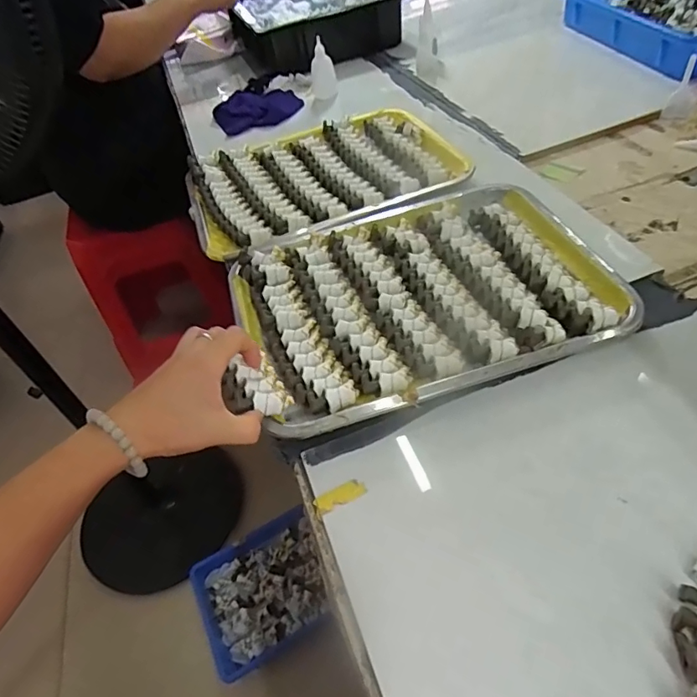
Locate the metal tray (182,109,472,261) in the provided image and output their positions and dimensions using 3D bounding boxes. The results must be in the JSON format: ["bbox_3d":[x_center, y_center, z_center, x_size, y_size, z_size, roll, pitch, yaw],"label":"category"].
[{"bbox_3d":[-0.037,-0.234,0.662,0.340,0.026,0.258,-21,47,-8],"label":"metal tray"}]

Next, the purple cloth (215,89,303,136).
[{"bbox_3d":[-0.162,-0.433,0.887,0.153,0.030,0.112,-21,47,-8],"label":"purple cloth"}]

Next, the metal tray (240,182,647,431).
[{"bbox_3d":[0.068,-0.064,0.491,0.346,0.030,0.266,-17,47,-4],"label":"metal tray"}]

